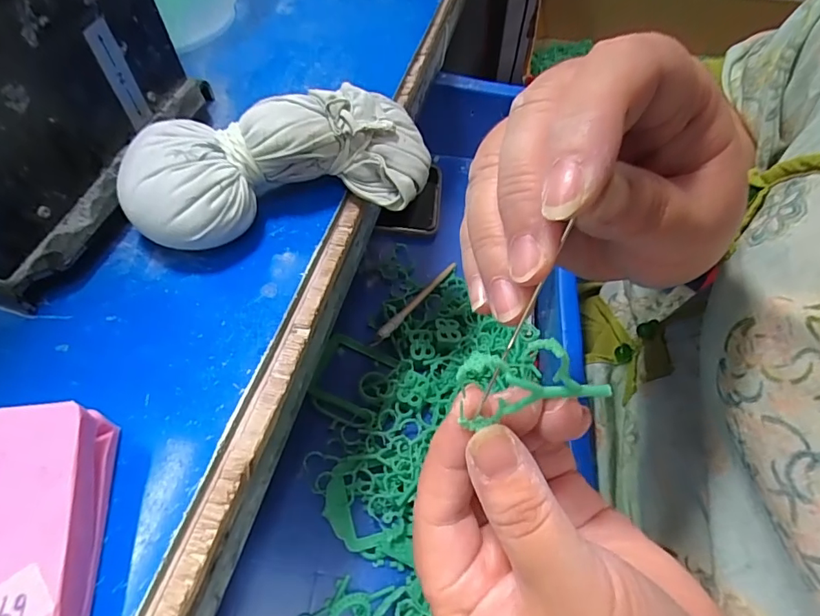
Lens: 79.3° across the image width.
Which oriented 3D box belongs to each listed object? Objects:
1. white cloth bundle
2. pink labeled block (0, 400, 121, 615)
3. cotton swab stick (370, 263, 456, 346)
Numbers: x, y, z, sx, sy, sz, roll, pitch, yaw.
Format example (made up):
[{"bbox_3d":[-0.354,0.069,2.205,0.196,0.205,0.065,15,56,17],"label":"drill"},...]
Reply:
[{"bbox_3d":[-0.059,-0.067,0.234,0.138,0.047,0.060,-20,59,-12],"label":"white cloth bundle"},{"bbox_3d":[-0.125,0.070,0.156,0.047,0.031,0.070,-9,58,-5],"label":"pink labeled block"},{"bbox_3d":[0.005,-0.005,0.370,0.007,0.007,0.110,30,46,18],"label":"cotton swab stick"}]

